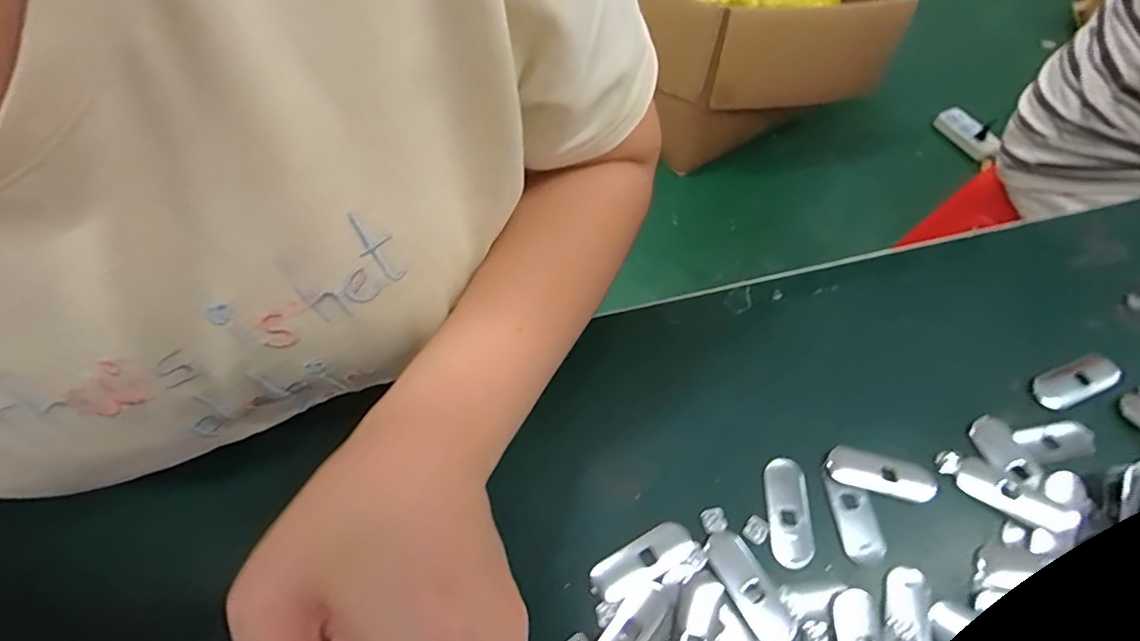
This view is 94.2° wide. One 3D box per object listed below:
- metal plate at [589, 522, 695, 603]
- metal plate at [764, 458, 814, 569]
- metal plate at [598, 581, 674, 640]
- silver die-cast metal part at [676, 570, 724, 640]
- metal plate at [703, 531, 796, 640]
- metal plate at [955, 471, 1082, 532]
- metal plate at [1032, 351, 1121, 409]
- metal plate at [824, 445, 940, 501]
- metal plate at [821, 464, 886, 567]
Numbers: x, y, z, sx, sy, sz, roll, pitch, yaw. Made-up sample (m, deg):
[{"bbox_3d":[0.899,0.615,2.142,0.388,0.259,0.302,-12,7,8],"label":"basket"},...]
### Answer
[{"bbox_3d":[0.034,0.114,0.252,0.050,0.004,0.018,-27,64,-14],"label":"metal plate"},{"bbox_3d":[0.108,0.094,0.262,0.020,0.004,0.050,2,61,2],"label":"metal plate"},{"bbox_3d":[0.025,0.139,0.236,0.017,0.004,0.053,38,68,19],"label":"metal plate"},{"bbox_3d":[0.055,0.139,0.235,0.016,0.004,0.053,19,62,10],"label":"silver die-cast metal part"},{"bbox_3d":[0.083,0.124,0.246,0.020,0.004,0.050,-24,63,-13],"label":"metal plate"},{"bbox_3d":[0.221,0.090,0.262,0.053,0.005,0.013,24,63,13],"label":"metal plate"},{"bbox_3d":[0.285,0.033,0.297,0.054,0.004,0.021,-18,62,-10],"label":"metal plate"},{"bbox_3d":[0.160,0.078,0.270,0.054,0.004,0.019,16,62,9],"label":"metal plate"},{"bbox_3d":[0.141,0.097,0.263,0.019,0.004,0.045,-5,61,-2],"label":"metal plate"}]

